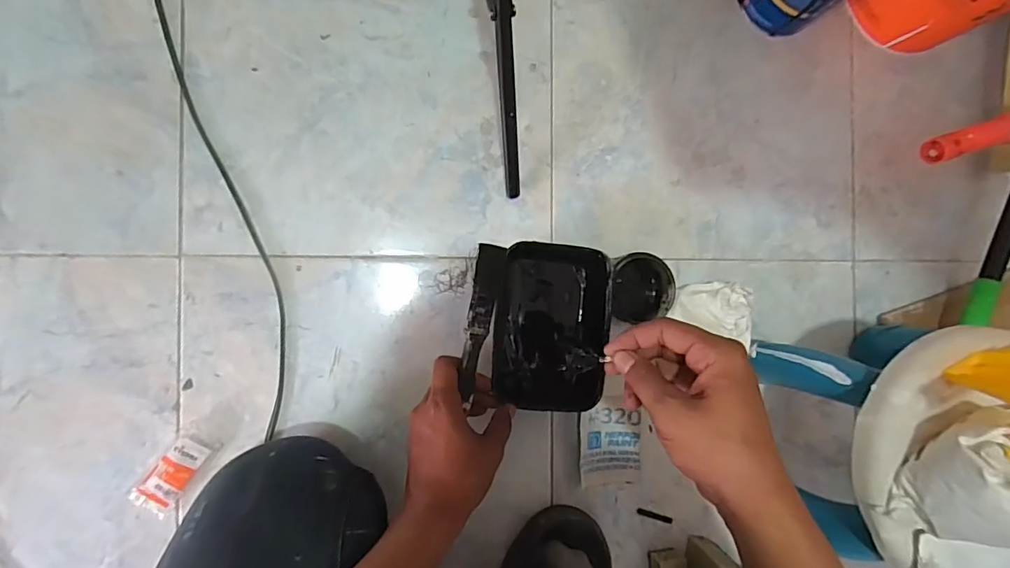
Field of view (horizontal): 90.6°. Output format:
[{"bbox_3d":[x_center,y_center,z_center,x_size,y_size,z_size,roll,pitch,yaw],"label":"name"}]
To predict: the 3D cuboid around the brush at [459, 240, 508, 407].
[{"bbox_3d":[-0.023,0.034,0.456,0.025,0.009,0.139,10,94,-8],"label":"brush"}]

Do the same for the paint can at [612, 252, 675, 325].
[{"bbox_3d":[0.148,0.005,0.562,0.074,0.049,0.074,2,89,-8],"label":"paint can"}]

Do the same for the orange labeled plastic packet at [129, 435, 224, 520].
[{"bbox_3d":[-0.334,0.192,0.504,0.041,0.018,0.089,39,85,-6],"label":"orange labeled plastic packet"}]

